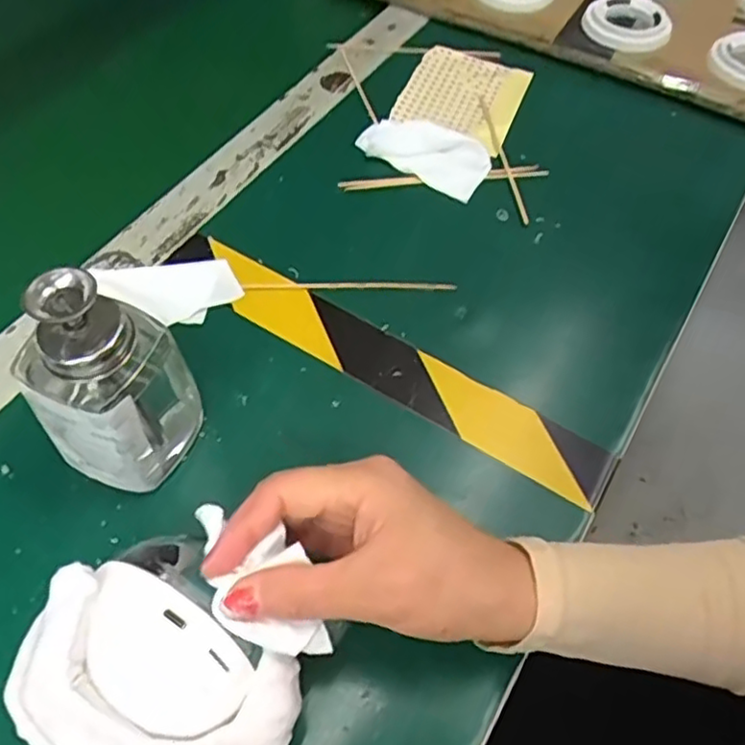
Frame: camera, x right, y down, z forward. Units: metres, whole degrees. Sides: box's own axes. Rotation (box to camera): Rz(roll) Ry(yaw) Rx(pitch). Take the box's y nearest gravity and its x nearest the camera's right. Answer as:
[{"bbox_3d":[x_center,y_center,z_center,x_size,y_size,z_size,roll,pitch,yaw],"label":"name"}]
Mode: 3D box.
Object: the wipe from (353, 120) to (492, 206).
[{"bbox_3d":[0.039,-0.163,0.488,0.095,0.012,0.052,31,62,17],"label":"wipe"}]

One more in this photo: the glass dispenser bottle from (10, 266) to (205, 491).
[{"bbox_3d":[-0.122,0.005,0.313,0.053,0.123,0.068,17,59,9],"label":"glass dispenser bottle"}]

